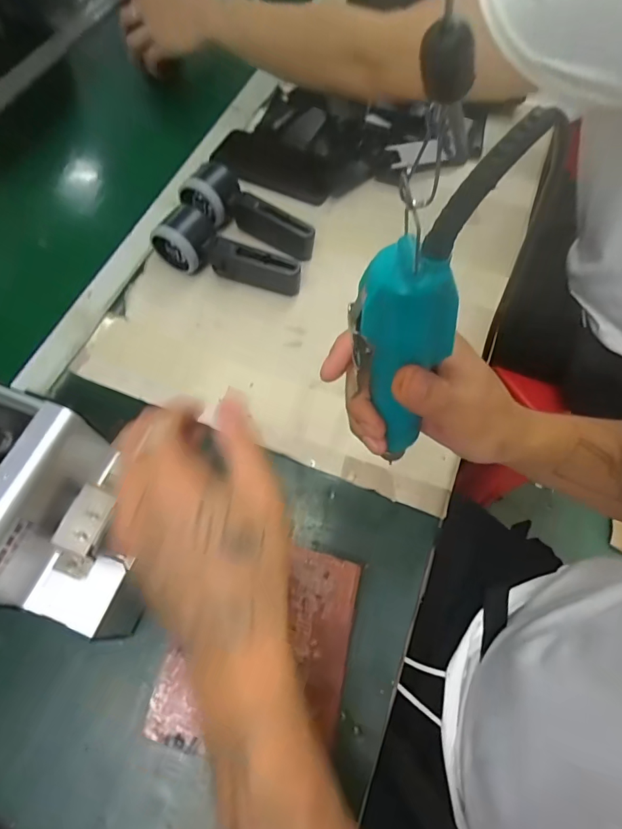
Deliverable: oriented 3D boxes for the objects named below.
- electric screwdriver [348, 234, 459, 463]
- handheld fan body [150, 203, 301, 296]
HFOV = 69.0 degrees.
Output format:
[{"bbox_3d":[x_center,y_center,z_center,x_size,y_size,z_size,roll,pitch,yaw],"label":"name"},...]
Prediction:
[{"bbox_3d":[0.046,-0.031,0.238,0.039,0.124,0.033,-34,57,-16],"label":"electric screwdriver"},{"bbox_3d":[-0.090,-0.185,0.513,0.167,0.051,0.057,13,65,6],"label":"handheld fan body"}]

